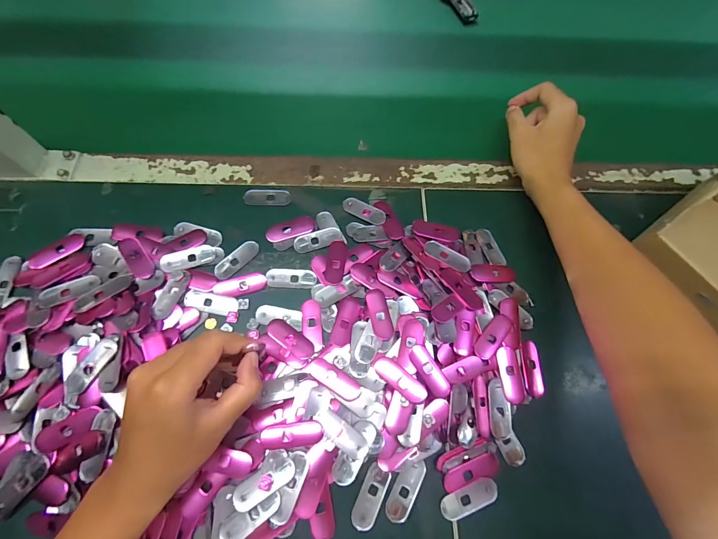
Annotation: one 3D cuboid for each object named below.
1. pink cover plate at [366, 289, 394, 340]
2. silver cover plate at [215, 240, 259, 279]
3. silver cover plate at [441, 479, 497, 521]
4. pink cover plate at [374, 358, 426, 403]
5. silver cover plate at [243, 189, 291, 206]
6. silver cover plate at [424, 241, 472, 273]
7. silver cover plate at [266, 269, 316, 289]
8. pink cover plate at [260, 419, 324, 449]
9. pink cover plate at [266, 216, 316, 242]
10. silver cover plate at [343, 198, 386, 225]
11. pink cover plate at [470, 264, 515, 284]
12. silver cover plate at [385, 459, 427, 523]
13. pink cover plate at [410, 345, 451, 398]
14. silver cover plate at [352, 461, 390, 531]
[{"bbox_3d":[0.020,0.041,0.322,0.019,0.004,0.049,-10,69,-7],"label":"pink cover plate"},{"bbox_3d":[-0.123,-0.010,0.346,0.050,0.004,0.018,-42,76,-17],"label":"silver cover plate"},{"bbox_3d":[0.091,0.188,0.281,0.050,0.004,0.019,-18,70,-10],"label":"silver cover plate"},{"bbox_3d":[0.036,0.095,0.295,0.050,0.011,0.017,38,71,12],"label":"pink cover plate"},{"bbox_3d":[-0.100,-0.079,0.374,0.049,0.004,0.022,1,68,-3],"label":"silver cover plate"},{"bbox_3d":[0.090,-0.013,0.350,0.050,0.006,0.016,31,70,9],"label":"silver cover plate"},{"bbox_3d":[-0.067,0.008,0.341,0.048,0.004,0.019,2,68,-2],"label":"silver cover plate"},{"bbox_3d":[-0.055,0.135,0.280,0.050,0.004,0.018,-5,68,-5],"label":"pink cover plate"},{"bbox_3d":[-0.072,-0.042,0.359,0.051,0.004,0.021,-18,70,-10],"label":"pink cover plate"},{"bbox_3d":[0.006,-0.063,0.372,0.049,0.004,0.020,25,69,7],"label":"silver cover plate"},{"bbox_3d":[0.137,0.004,0.352,0.047,0.007,0.020,1,68,-2],"label":"pink cover plate"},{"bbox_3d":[0.037,0.179,0.281,0.021,0.004,0.049,29,69,9],"label":"silver cover plate"},{"bbox_3d":[0.063,0.088,0.300,0.018,0.008,0.048,-31,73,-14],"label":"pink cover plate"},{"bbox_3d":[0.009,0.184,0.276,0.018,0.004,0.046,25,69,7],"label":"silver cover plate"}]

